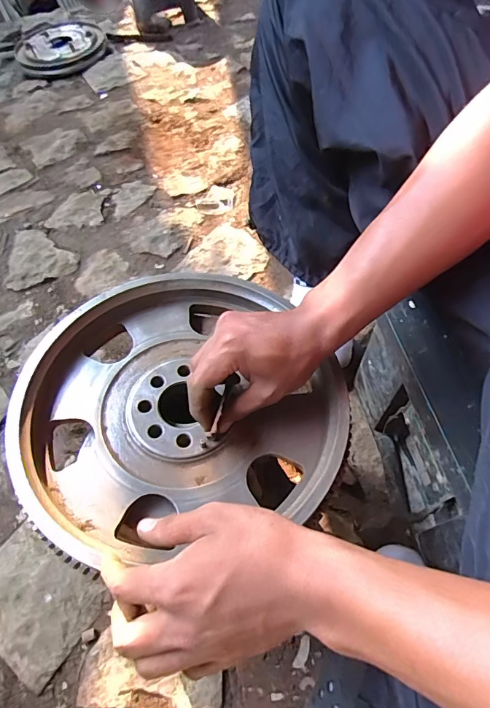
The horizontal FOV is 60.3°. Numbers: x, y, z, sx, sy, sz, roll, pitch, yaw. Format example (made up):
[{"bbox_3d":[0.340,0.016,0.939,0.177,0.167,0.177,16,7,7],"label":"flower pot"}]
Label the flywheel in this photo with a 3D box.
[{"bbox_3d":[-0.062,0.040,0.412,0.304,0.047,0.278,-13,58,-4],"label":"flywheel"}]

